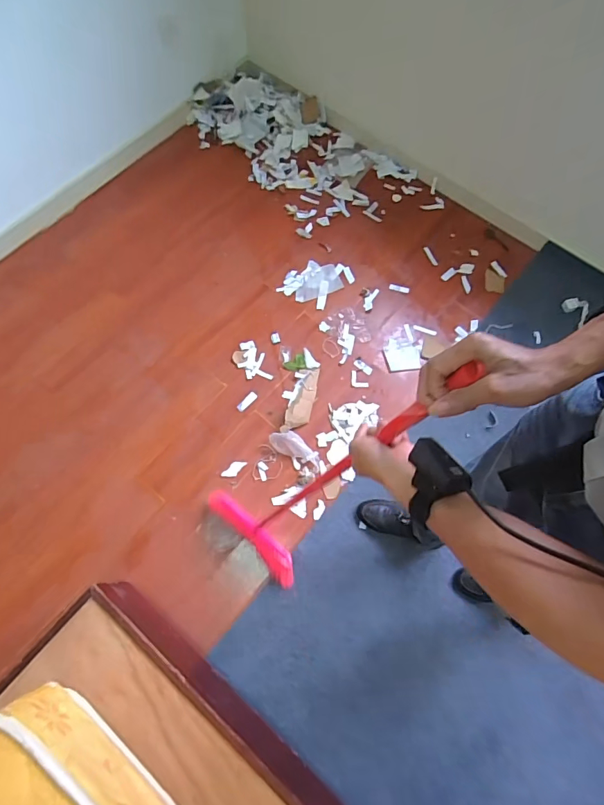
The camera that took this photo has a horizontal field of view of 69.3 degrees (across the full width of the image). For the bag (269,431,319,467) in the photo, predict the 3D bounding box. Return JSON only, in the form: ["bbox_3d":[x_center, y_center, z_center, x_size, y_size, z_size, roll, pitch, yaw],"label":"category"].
[{"bbox_3d":[-0.022,0.143,1.416,0.170,0.035,0.068,22,71,8],"label":"bag"}]

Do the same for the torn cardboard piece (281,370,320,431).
[{"bbox_3d":[0.010,-0.010,1.472,0.084,0.035,0.265,21,71,7],"label":"torn cardboard piece"}]

